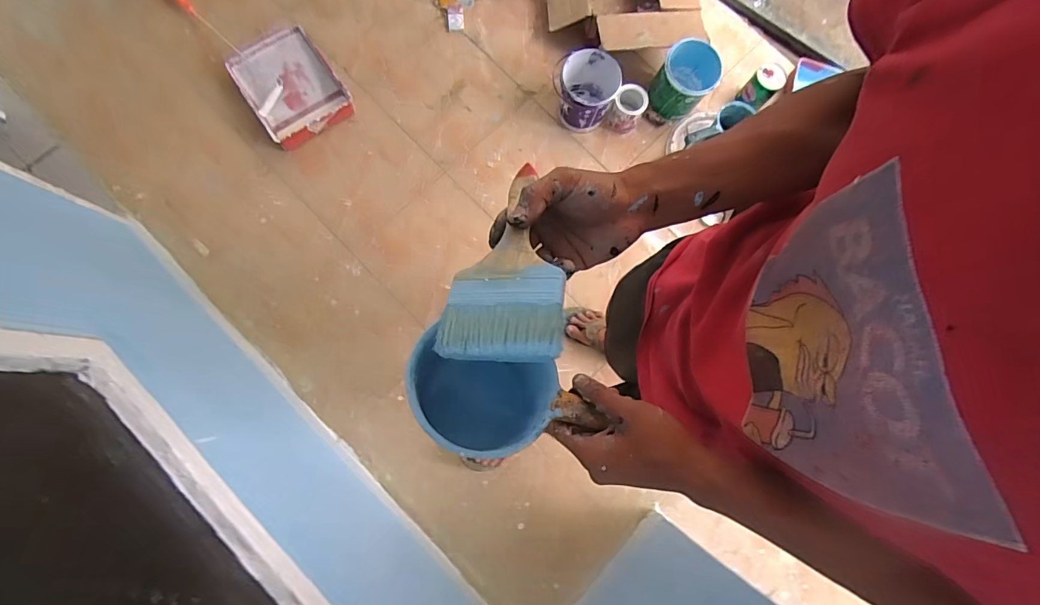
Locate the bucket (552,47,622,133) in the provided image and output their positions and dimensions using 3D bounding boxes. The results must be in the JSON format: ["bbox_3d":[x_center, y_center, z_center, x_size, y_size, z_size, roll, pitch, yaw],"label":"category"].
[{"bbox_3d":[0.197,-0.653,1.454,0.208,0.191,0.165,15,80,-1],"label":"bucket"}]

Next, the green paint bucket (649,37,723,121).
[{"bbox_3d":[0.514,-0.685,1.439,0.165,0.209,0.208,31,80,2],"label":"green paint bucket"}]

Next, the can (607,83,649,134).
[{"bbox_3d":[0.343,-0.615,1.472,0.106,0.144,0.117,22,80,0],"label":"can"}]

